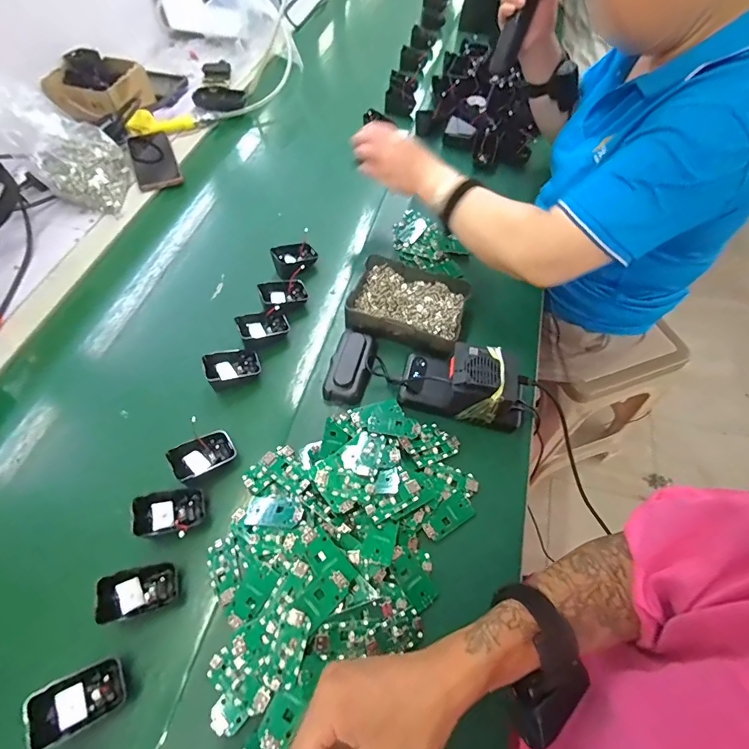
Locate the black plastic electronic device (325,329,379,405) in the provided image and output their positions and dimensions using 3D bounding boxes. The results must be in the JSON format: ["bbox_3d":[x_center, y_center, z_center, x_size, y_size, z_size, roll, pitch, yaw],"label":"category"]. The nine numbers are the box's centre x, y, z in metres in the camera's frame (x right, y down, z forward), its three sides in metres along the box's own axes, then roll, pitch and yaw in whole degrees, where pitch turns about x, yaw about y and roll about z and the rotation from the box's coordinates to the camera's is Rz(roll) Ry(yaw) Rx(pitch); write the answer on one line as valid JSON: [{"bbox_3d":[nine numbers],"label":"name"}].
[{"bbox_3d":[-0.029,-0.013,0.552,0.051,0.018,0.107,12,58,7],"label":"black plastic electronic device"}]

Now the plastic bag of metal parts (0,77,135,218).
[{"bbox_3d":[-0.519,-0.383,0.691,0.160,0.164,0.153,-2,58,-2],"label":"plastic bag of metal parts"}]

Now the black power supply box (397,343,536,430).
[{"bbox_3d":[0.115,0.004,0.515,0.154,0.068,0.077,14,59,8],"label":"black power supply box"}]

